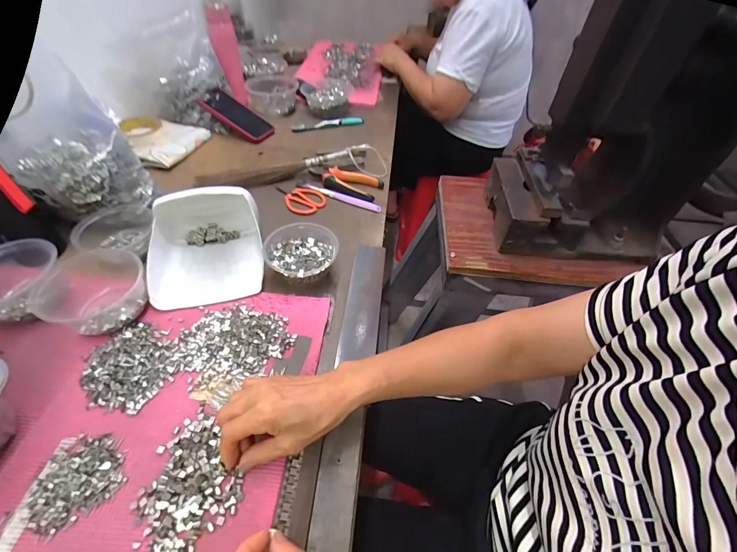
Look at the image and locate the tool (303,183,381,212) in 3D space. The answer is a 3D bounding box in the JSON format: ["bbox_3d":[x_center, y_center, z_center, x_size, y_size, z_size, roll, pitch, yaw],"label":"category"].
[{"bbox_3d":[-0.052,-0.153,0.655,0.162,0.009,0.012,20,50,15],"label":"tool"}]

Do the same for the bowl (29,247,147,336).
[{"bbox_3d":[-0.353,0.017,0.435,0.130,0.054,0.112,25,51,19],"label":"bowl"}]

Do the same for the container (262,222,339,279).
[{"bbox_3d":[-0.100,-0.030,0.512,0.107,0.050,0.104,-9,49,-11],"label":"container"}]

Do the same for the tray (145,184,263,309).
[{"bbox_3d":[-0.238,-0.048,0.490,0.158,0.079,0.164,-12,49,-13],"label":"tray"}]

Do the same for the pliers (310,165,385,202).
[{"bbox_3d":[-0.048,-0.192,0.679,0.149,0.017,0.080,20,50,15],"label":"pliers"}]

